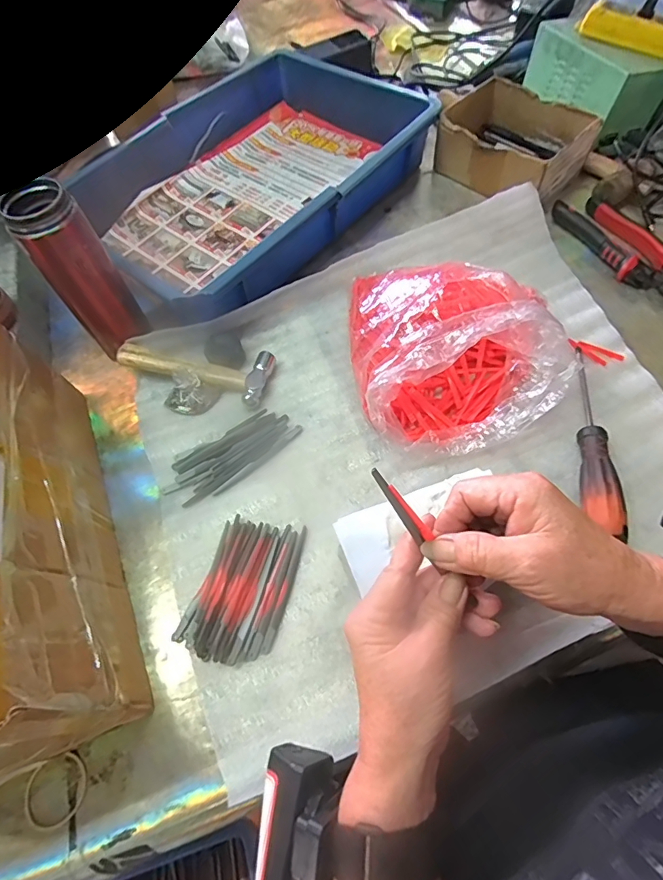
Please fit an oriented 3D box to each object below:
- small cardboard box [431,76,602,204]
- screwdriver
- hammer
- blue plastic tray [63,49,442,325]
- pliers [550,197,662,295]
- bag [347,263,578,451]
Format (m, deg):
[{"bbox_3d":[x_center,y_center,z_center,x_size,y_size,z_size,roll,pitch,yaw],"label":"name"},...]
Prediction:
[{"bbox_3d":[0.229,-0.377,0.600,0.132,0.067,0.167,-42,66,-18],"label":"small cardboard box"},{"bbox_3d":[0.231,-0.006,0.417,0.027,0.026,0.192,5,61,7],"label":"screwdriver"},{"bbox_3d":[-0.137,-0.081,0.485,0.152,0.031,0.059,16,63,13],"label":"hammer"},{"bbox_3d":[-0.099,-0.341,0.602,0.306,0.076,0.421,39,70,23],"label":"blue plastic tray"},{"bbox_3d":[0.344,-0.203,0.520,0.057,0.024,0.221,-28,62,-11],"label":"pliers"},{"bbox_3d":[0.102,-0.101,0.431,0.163,0.110,0.211,-10,60,-1],"label":"bag"}]

